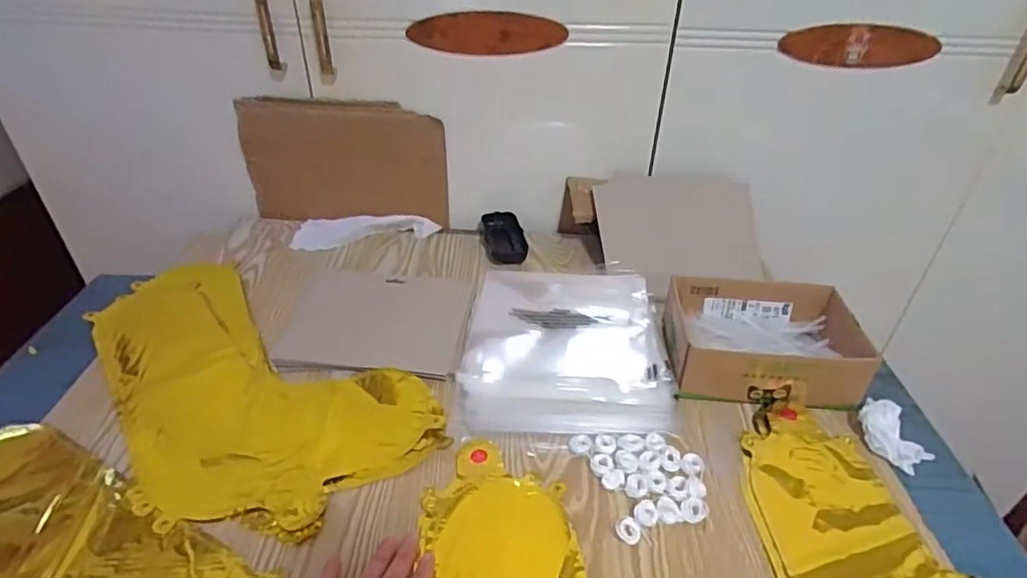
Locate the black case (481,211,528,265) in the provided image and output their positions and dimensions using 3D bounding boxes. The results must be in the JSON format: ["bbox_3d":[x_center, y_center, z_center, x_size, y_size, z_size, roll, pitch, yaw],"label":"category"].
[{"bbox_3d":[-0.013,-0.075,0.811,0.054,0.024,0.097,-4,37,-9],"label":"black case"}]

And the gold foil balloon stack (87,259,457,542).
[{"bbox_3d":[-0.291,0.090,0.589,0.426,0.012,0.231,29,44,31],"label":"gold foil balloon stack"}]

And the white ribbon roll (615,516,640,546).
[{"bbox_3d":[0.093,0.195,0.462,0.020,0.010,0.019,1,36,-1],"label":"white ribbon roll"}]

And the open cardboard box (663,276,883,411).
[{"bbox_3d":[0.269,0.052,0.615,0.197,0.058,0.153,6,37,5],"label":"open cardboard box"}]

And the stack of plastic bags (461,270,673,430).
[{"bbox_3d":[0.060,0.050,0.639,0.214,0.027,0.253,4,37,3],"label":"stack of plastic bags"}]

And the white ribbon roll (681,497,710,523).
[{"bbox_3d":[0.151,0.185,0.479,0.025,0.006,0.019,-17,40,-24],"label":"white ribbon roll"}]

